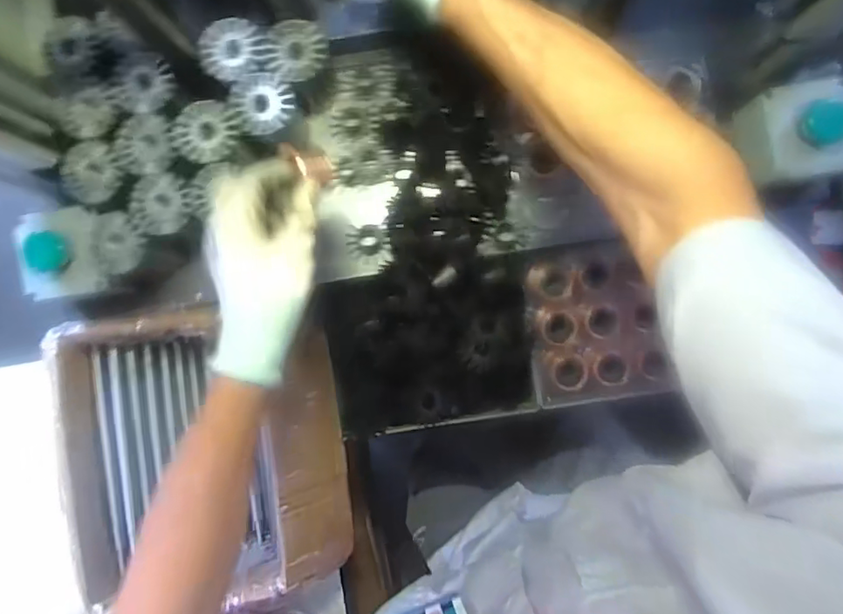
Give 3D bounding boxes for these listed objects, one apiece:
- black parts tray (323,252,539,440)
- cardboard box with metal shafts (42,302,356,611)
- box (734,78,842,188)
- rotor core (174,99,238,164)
[{"bbox_3d":[0.008,0.041,0.572,0.207,0.061,0.182,-6,116,1],"label":"black parts tray"},{"bbox_3d":[-0.226,0.156,0.600,0.287,0.099,0.298,-7,89,1],"label":"cardboard box with metal shafts"},{"bbox_3d":[0.335,-0.152,0.501,0.079,0.065,0.084,-15,89,1],"label":"box"},{"bbox_3d":[-0.187,-0.152,0.489,0.055,0.013,0.051,0,89,1],"label":"rotor core"}]

